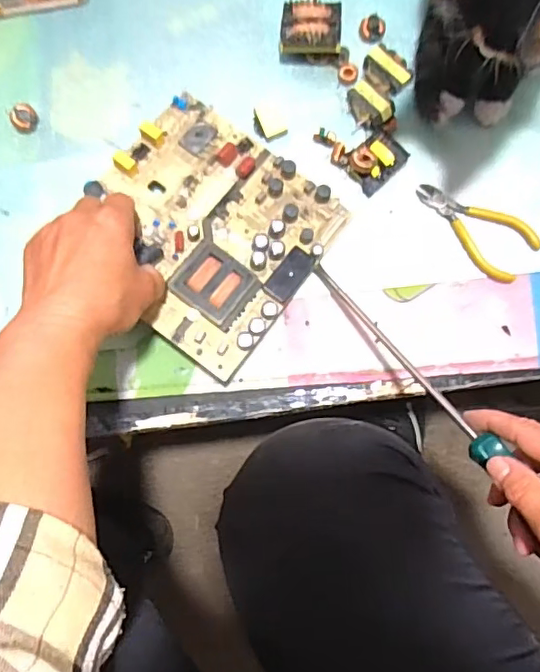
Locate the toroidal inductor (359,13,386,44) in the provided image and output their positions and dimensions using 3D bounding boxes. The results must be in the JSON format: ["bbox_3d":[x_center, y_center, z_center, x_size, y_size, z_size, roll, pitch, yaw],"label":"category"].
[{"bbox_3d":[0.090,-0.268,0.492,0.022,0.018,0.019,15,85,4],"label":"toroidal inductor"}]

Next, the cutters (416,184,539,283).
[{"bbox_3d":[0.175,-0.096,0.470,0.053,0.006,0.107,-40,84,-2],"label":"cutters"}]

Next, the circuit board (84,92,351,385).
[{"bbox_3d":[-0.054,-0.089,0.459,0.181,0.035,0.176,36,87,5],"label":"circuit board"}]

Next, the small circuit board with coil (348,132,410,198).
[{"bbox_3d":[0.090,-0.147,0.471,0.046,0.023,0.032,-44,84,-2],"label":"small circuit board with coil"}]

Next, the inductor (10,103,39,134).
[{"bbox_3d":[-0.216,-0.190,0.493,0.024,0.013,0.021,-30,84,-1],"label":"inductor"}]

